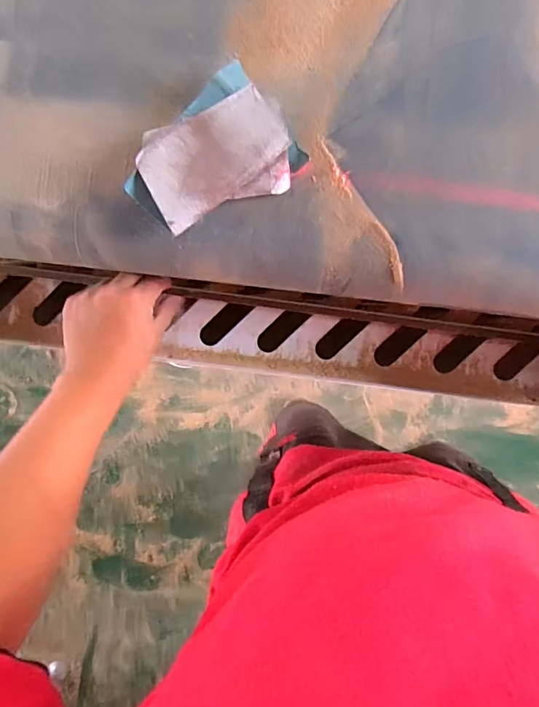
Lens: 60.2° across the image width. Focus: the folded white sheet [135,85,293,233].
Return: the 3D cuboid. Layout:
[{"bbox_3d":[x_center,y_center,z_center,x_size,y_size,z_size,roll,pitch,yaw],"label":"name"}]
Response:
[{"bbox_3d":[-0.044,-0.155,0.361,0.114,0.008,0.067,-33,90,4],"label":"folded white sheet"}]

